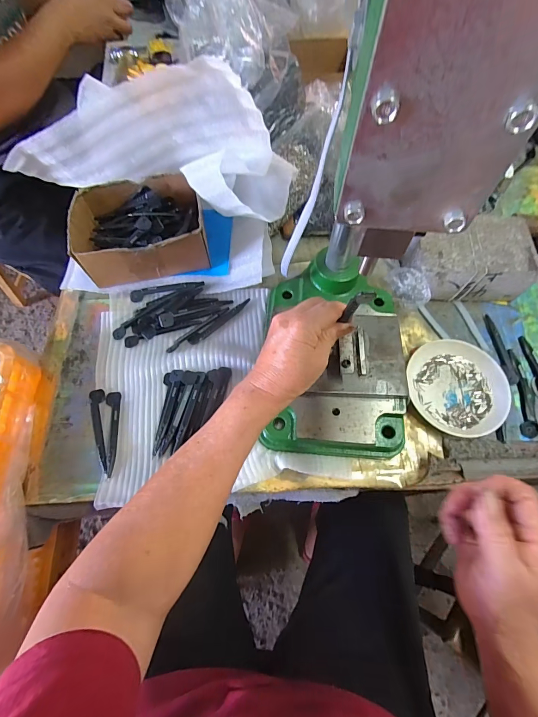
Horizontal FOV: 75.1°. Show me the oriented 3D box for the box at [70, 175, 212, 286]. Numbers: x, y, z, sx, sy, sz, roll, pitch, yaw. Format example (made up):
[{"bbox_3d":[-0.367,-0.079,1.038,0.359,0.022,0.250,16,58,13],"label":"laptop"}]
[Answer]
[{"bbox_3d":[-0.171,-0.174,0.480,0.163,0.073,0.128,-10,66,-6],"label":"box"}]

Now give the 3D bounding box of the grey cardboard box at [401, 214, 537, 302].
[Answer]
[{"bbox_3d":[0.263,-0.132,0.475,0.156,0.061,0.100,-3,65,-3],"label":"grey cardboard box"}]

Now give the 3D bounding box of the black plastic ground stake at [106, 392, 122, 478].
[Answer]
[{"bbox_3d":[-0.181,0.083,0.398,0.016,0.007,0.098,-6,66,-4],"label":"black plastic ground stake"}]

